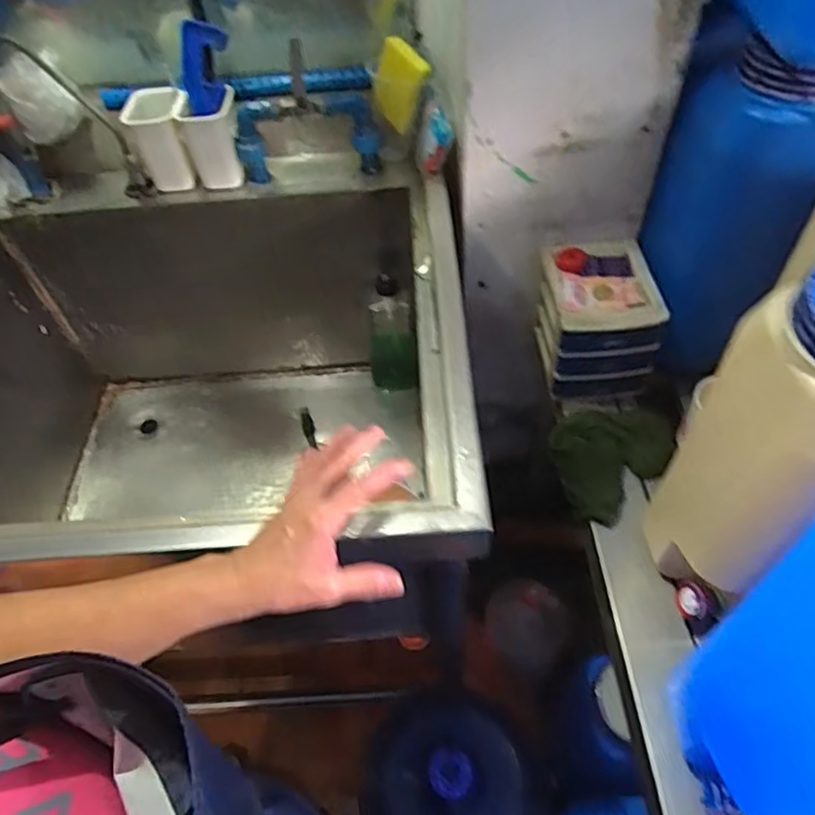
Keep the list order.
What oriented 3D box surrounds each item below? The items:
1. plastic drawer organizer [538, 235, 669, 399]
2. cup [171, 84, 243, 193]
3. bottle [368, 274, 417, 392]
[{"bbox_3d":[0.268,-0.121,0.905,0.137,0.163,0.161,-3,52,3],"label":"plastic drawer organizer"},{"bbox_3d":[-0.268,-0.364,0.887,0.076,0.123,0.072,-2,52,3],"label":"cup"},{"bbox_3d":[-0.032,-0.129,1.105,0.088,0.251,0.068,-6,52,0],"label":"bottle"}]

